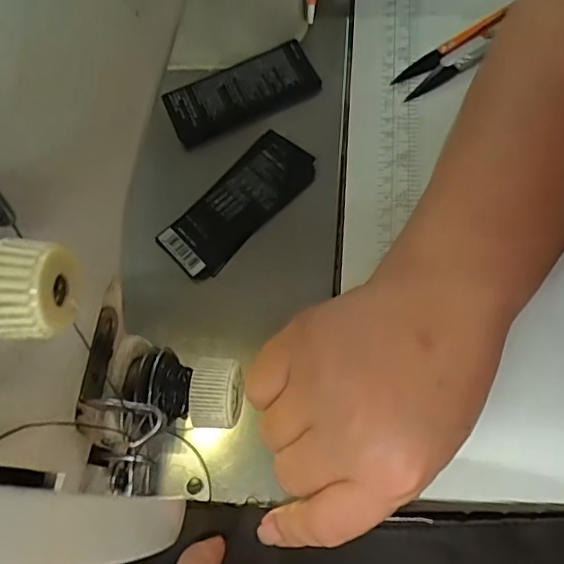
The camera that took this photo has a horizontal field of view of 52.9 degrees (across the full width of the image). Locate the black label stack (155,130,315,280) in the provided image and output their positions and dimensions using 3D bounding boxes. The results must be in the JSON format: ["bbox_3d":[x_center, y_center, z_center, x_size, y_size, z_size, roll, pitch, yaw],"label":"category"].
[{"bbox_3d":[-0.024,-0.045,0.319,0.041,0.008,0.095,40,78,20],"label":"black label stack"}]

